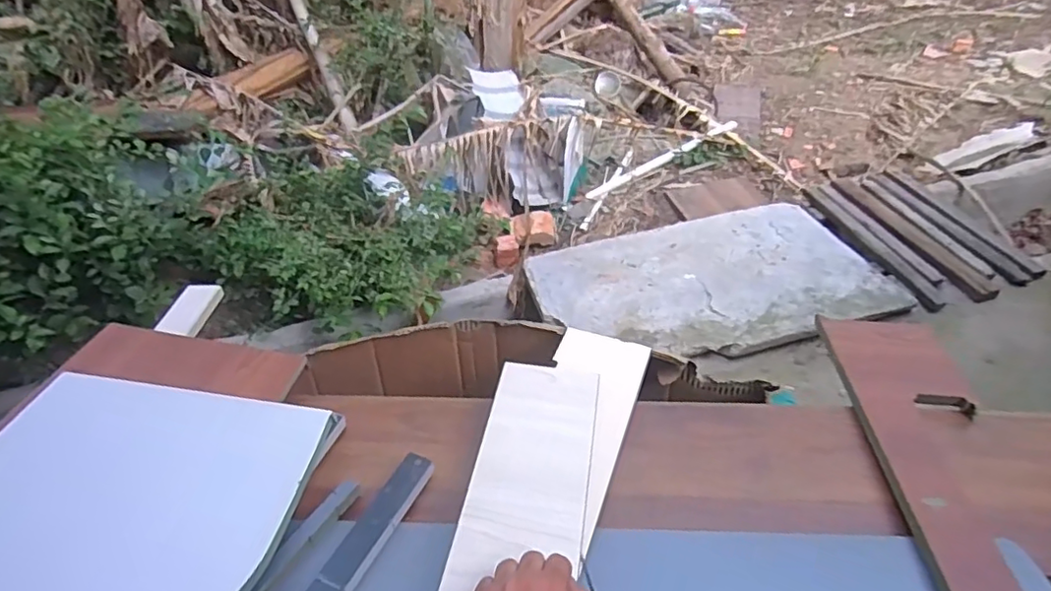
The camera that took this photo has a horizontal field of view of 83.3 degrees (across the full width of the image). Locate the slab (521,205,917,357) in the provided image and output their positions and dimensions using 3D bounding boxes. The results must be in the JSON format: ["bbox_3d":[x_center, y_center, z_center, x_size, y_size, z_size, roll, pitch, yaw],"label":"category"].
[{"bbox_3d":[0.545,-0.048,1.742,1.003,0.050,0.567,-13,40,-12],"label":"slab"}]

